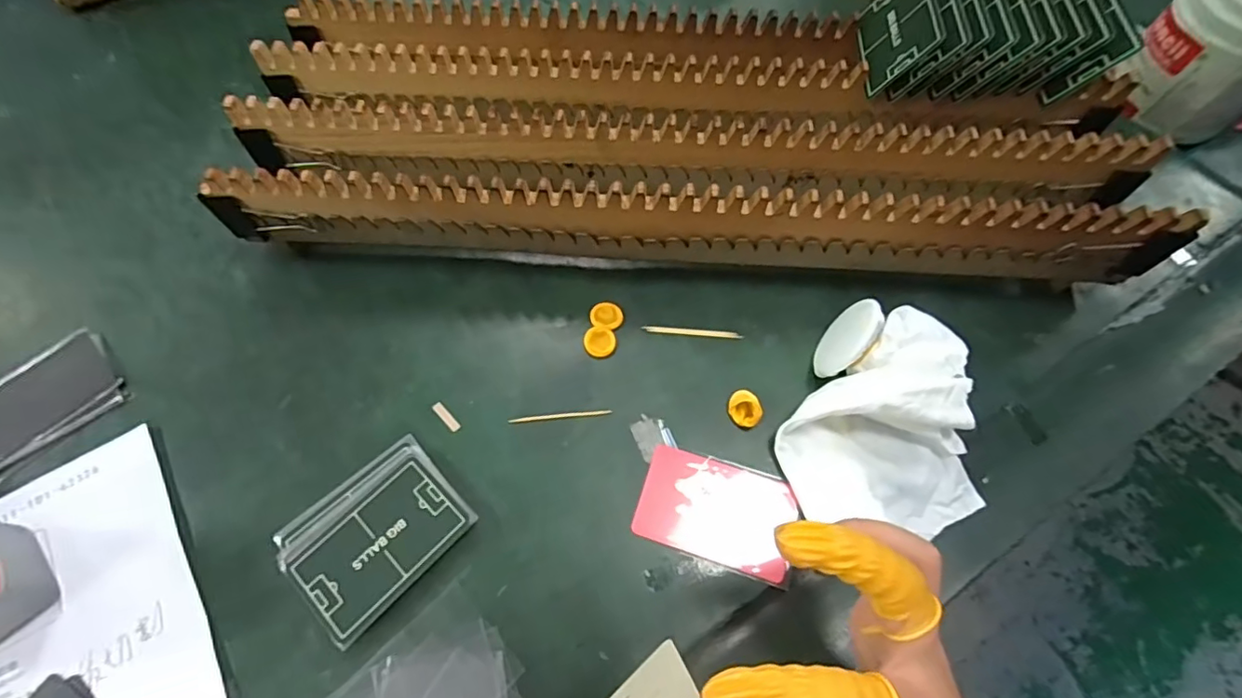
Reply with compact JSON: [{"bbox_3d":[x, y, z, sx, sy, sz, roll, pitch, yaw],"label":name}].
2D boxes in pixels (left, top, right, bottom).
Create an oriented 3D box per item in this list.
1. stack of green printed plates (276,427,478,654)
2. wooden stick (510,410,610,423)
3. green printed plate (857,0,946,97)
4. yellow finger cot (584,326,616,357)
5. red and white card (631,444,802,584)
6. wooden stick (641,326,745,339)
[{"bbox_3d":[-0.135,0.099,0.303,0.089,0.012,0.073,-42,70,-18],"label":"stack of green printed plates"},{"bbox_3d":[-0.037,0.041,0.337,0.062,0.004,0.004,-5,64,-2],"label":"wooden stick"},{"bbox_3d":[0.180,-0.210,0.359,0.006,0.048,0.079,18,63,-27],"label":"green printed plate"},{"bbox_3d":[-0.014,-0.005,0.356,0.020,0.004,0.020,0,64,1],"label":"yellow finger cot"},{"bbox_3d":[0.054,0.091,0.312,0.084,0.004,0.055,16,65,8],"label":"red and white card"},{"bbox_3d":[0.047,-0.011,0.362,0.065,0.004,0.005,4,64,3],"label":"wooden stick"}]

